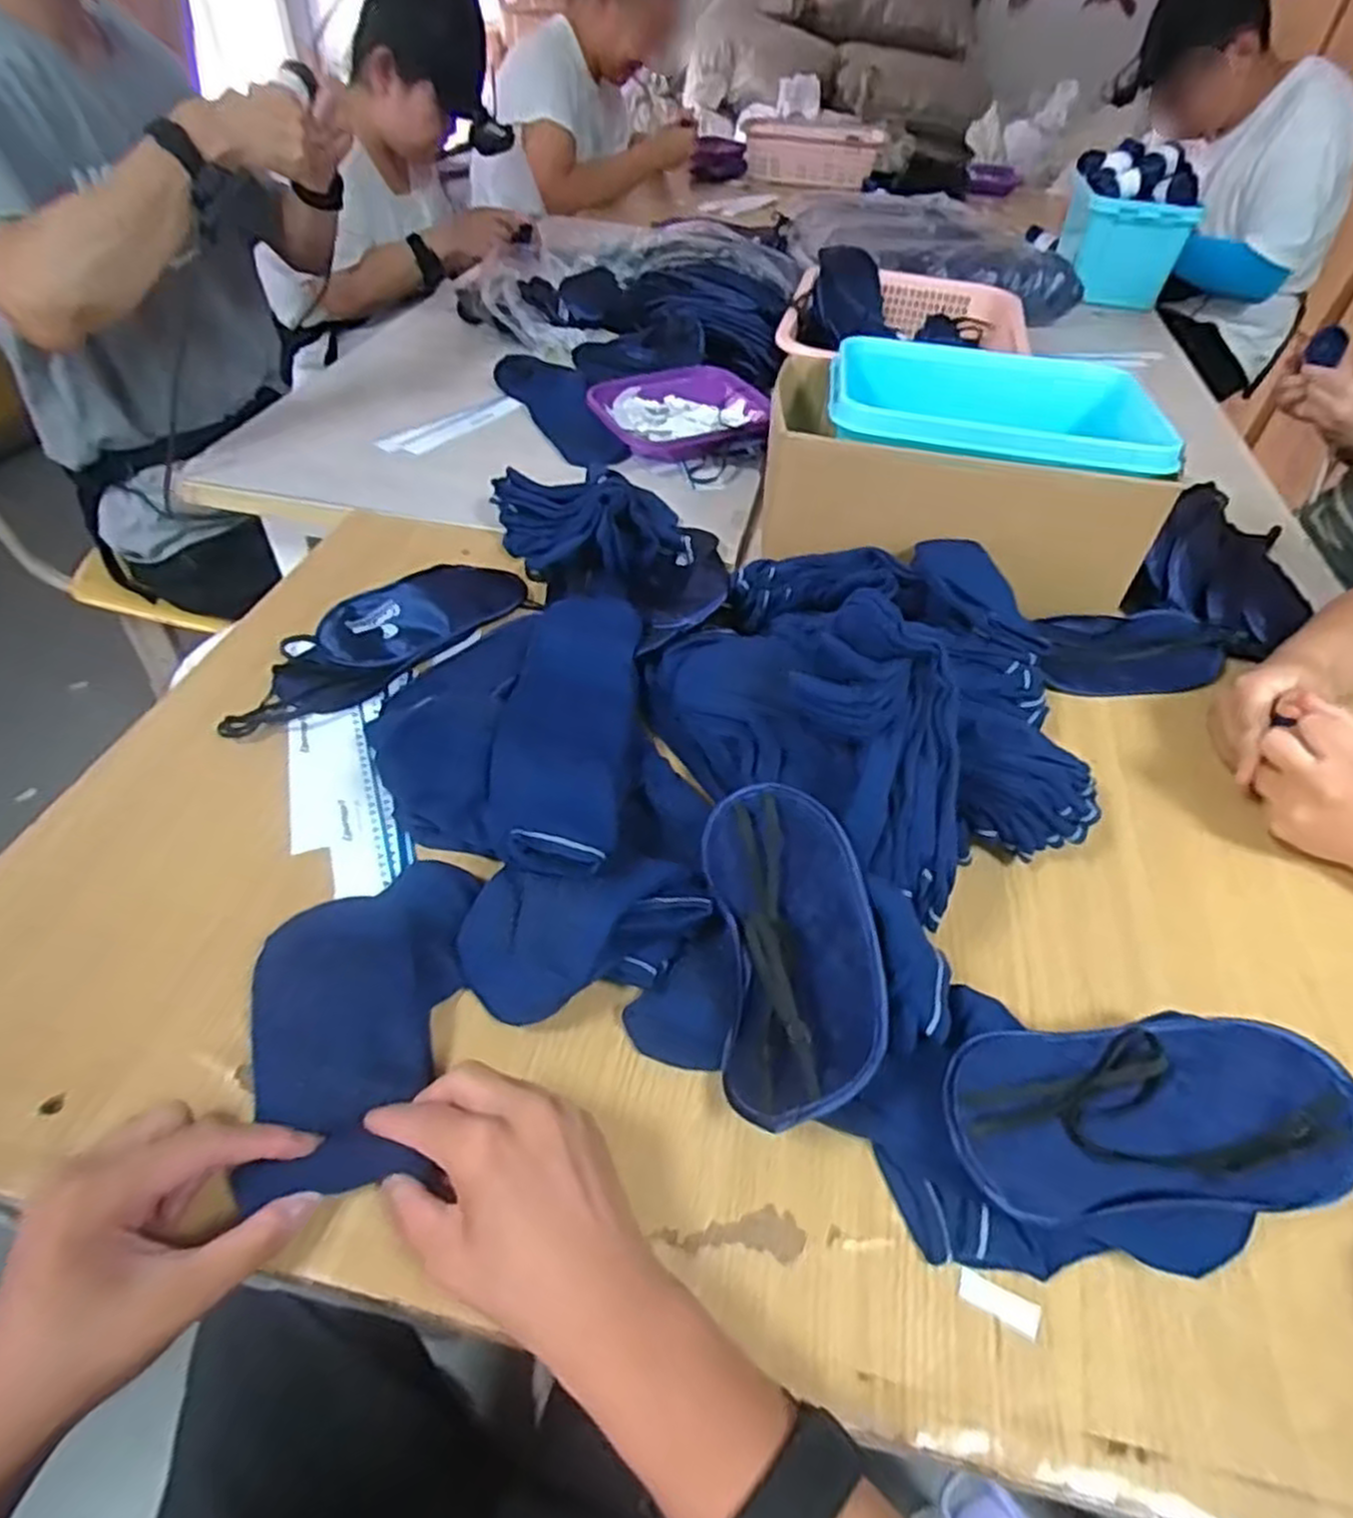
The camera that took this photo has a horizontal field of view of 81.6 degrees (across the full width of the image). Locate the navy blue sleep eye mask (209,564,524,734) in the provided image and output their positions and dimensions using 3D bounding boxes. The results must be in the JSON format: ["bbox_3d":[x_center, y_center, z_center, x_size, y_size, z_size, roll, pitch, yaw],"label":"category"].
[{"bbox_3d":[-0.239,-0.100,0.633,0.098,0.014,0.264,30,51,23],"label":"navy blue sleep eye mask"}]

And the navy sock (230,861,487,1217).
[{"bbox_3d":[-0.168,0.128,0.410,0.103,0.022,0.177,0,47,-4],"label":"navy sock"}]

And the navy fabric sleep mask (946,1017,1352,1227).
[{"bbox_3d":[0.218,0.164,0.368,0.173,0.042,0.096,1,46,-3],"label":"navy fabric sleep mask"}]

